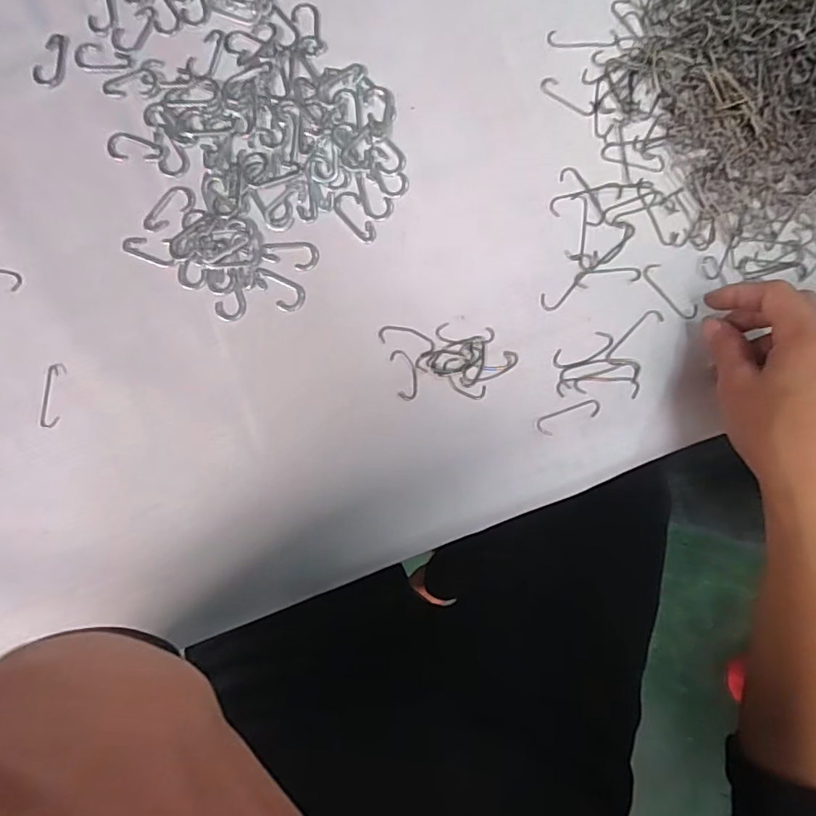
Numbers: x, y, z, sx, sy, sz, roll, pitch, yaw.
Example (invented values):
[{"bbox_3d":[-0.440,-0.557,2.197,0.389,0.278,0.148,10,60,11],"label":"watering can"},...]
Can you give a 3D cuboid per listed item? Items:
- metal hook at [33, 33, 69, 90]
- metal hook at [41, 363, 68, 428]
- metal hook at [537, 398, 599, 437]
[{"bbox_3d":[-0.228,-0.224,0.343,0.018,0.004,0.036,25,87,0],"label":"metal hook"},{"bbox_3d":[-0.223,-0.008,0.332,0.011,0.004,0.041,4,87,-1],"label":"metal hook"},{"bbox_3d":[0.102,0.005,0.335,0.042,0.004,0.013,-22,88,-2],"label":"metal hook"}]

